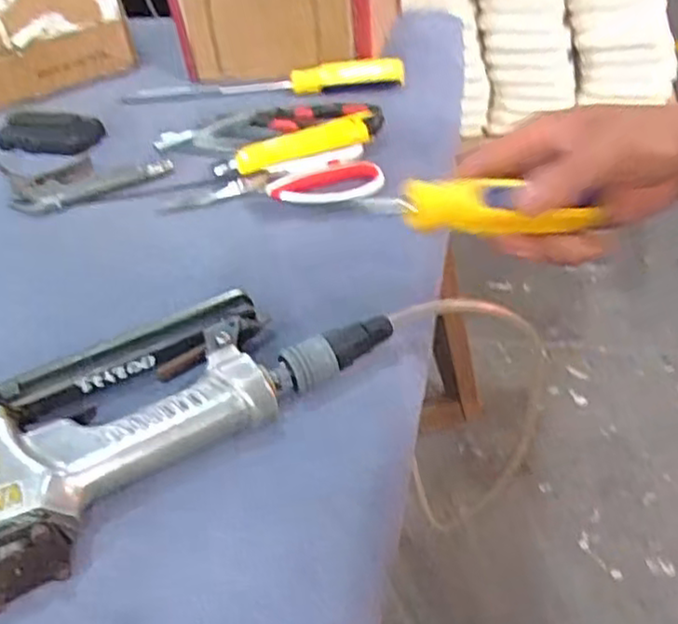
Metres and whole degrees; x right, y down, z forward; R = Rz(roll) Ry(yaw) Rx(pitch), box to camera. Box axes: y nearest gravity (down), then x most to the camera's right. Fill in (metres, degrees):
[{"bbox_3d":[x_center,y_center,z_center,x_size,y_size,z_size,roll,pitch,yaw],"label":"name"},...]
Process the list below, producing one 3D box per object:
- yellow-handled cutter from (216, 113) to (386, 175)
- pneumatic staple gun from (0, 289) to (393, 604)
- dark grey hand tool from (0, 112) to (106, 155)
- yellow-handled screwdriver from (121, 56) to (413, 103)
[{"bbox_3d":[-0.032,-0.143,0.613,0.148,0.028,0.021,-16,41,-11],"label":"yellow-handled cutter"},{"bbox_3d":[-0.095,0.044,0.405,0.252,0.041,0.129,-28,44,-24],"label":"pneumatic staple gun"},{"bbox_3d":[-0.293,-0.178,0.709,0.103,0.033,0.034,-4,40,3],"label":"dark grey hand tool"},{"bbox_3d":[-0.084,-0.245,0.734,0.293,0.039,0.040,2,41,13],"label":"yellow-handled screwdriver"}]

